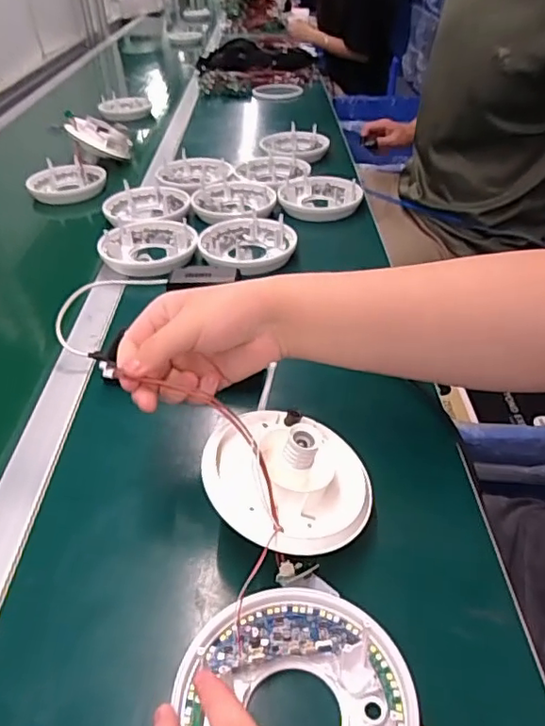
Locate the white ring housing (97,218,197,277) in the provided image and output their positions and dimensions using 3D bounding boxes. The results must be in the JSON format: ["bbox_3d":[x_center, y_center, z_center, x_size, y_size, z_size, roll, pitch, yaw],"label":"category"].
[{"bbox_3d":[-0.170,-0.162,0.787,0.127,0.032,0.148,-14,41,-14],"label":"white ring housing"}]

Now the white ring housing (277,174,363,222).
[{"bbox_3d":[0.075,-0.266,0.912,0.127,0.028,0.127,0,40,2],"label":"white ring housing"}]

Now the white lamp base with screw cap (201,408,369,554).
[{"bbox_3d":[0.015,0.076,0.412,0.125,0.053,0.117,15,38,-5],"label":"white lamp base with screw cap"}]

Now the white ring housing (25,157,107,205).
[{"bbox_3d":[-0.358,-0.317,1.005,0.127,0.036,0.103,-3,40,-2],"label":"white ring housing"}]

